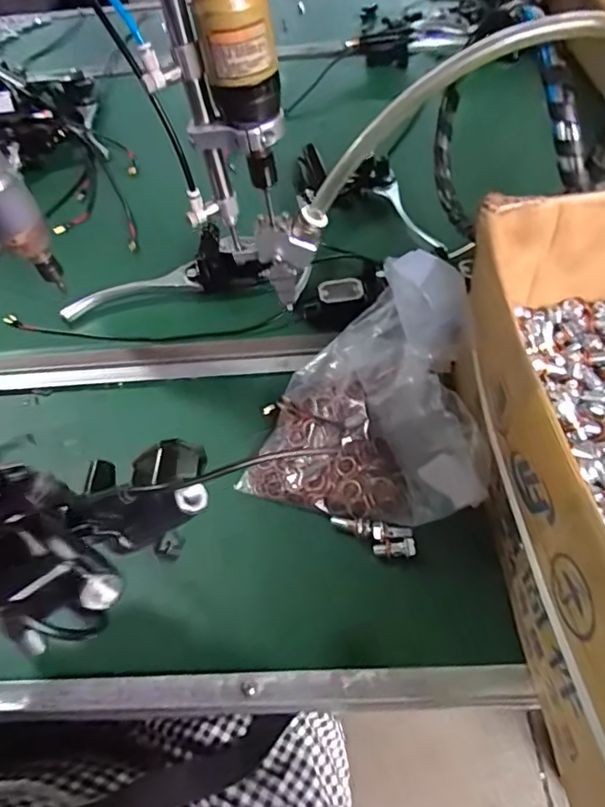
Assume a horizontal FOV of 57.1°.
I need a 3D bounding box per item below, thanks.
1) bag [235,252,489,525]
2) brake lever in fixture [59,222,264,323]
[{"bbox_3d":[0.033,0.001,0.410,0.161,0.097,0.160,-3,56,3],"label":"bag"},{"bbox_3d":[-0.142,-0.136,0.567,0.208,0.038,0.070,-9,56,-1],"label":"brake lever in fixture"}]

